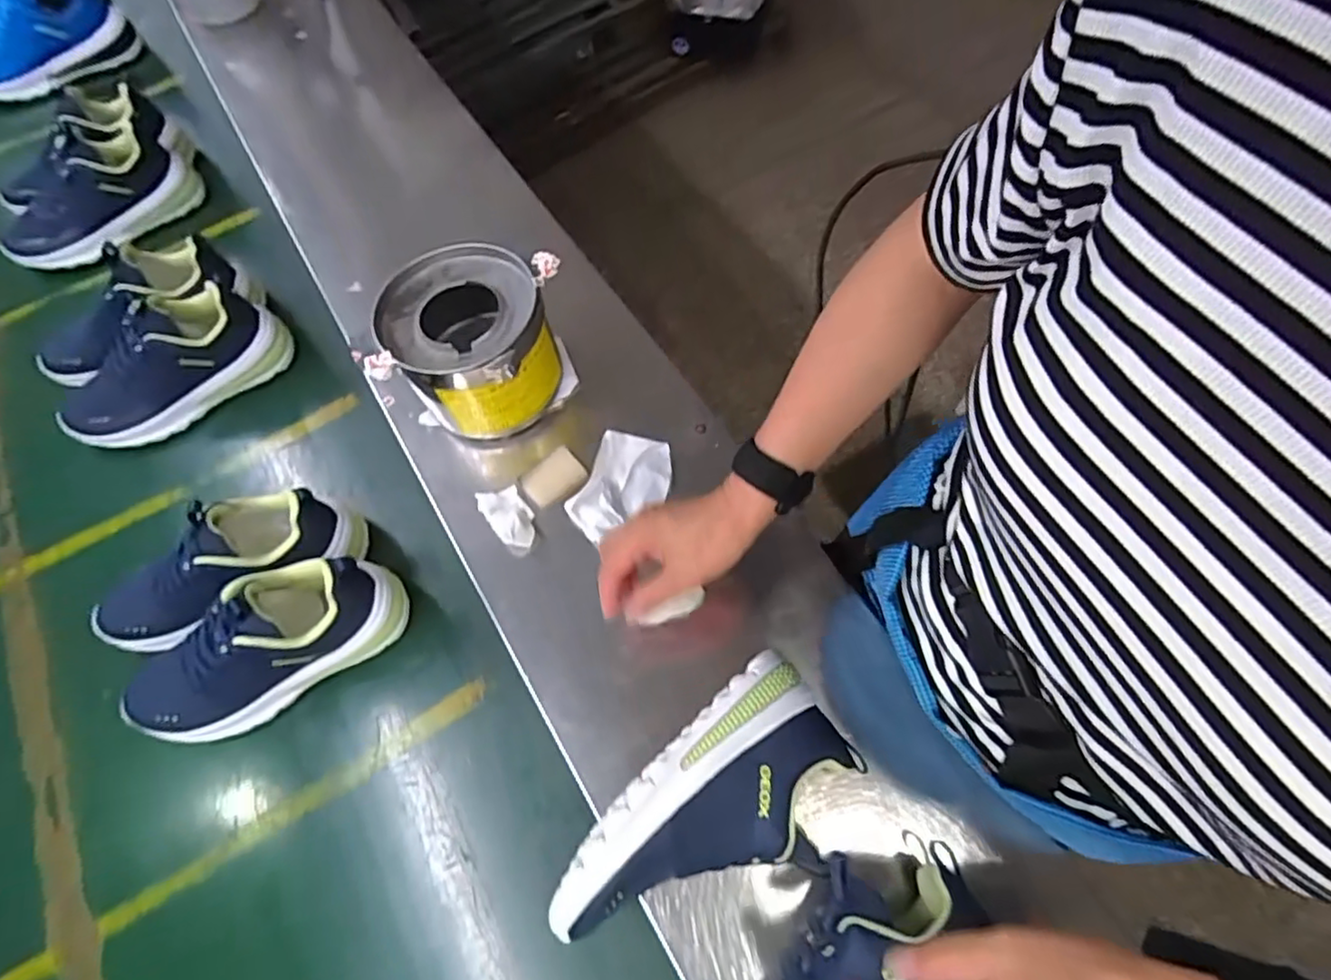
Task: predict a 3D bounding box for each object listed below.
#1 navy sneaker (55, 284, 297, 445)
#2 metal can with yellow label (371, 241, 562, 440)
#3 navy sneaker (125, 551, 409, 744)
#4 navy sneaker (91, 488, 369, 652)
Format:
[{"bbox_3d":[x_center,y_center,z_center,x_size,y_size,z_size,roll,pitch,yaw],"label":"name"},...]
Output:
[{"bbox_3d":[-0.502,-0.126,0.647,0.222,0.103,0.085,-27,66,-10],"label":"navy sneaker"},{"bbox_3d":[-0.175,-0.127,0.606,0.138,0.130,0.148,-1,64,3],"label":"metal can with yellow label"},{"bbox_3d":[-0.328,0.125,0.513,0.215,0.095,0.081,-26,65,-9],"label":"navy sneaker"},{"bbox_3d":[-0.387,0.062,0.554,0.223,0.102,0.103,-32,66,-12],"label":"navy sneaker"}]

